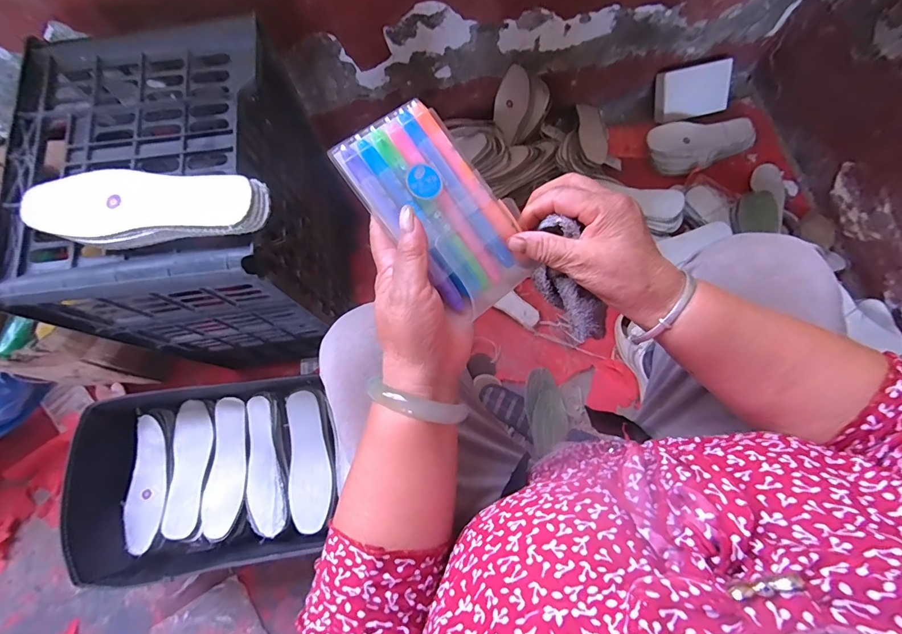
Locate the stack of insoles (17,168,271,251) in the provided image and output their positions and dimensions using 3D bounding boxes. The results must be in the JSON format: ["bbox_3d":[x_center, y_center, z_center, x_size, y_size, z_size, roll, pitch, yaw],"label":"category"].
[{"bbox_3d":[-0.300,-0.109,0.416,0.233,0.027,0.074,2,73,2],"label":"stack of insoles"}]

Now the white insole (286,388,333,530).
[{"bbox_3d":[-0.234,0.234,0.695,0.066,0.017,0.214,-1,74,-26],"label":"white insole"}]

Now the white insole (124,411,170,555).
[{"bbox_3d":[-0.520,0.283,0.717,0.061,0.025,0.213,-9,73,-2],"label":"white insole"}]

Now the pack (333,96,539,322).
[{"bbox_3d":[-0.003,-0.078,0.305,0.083,0.010,0.152,-45,101,-15],"label":"pack"}]

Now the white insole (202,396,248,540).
[{"bbox_3d":[-0.385,0.253,0.719,0.073,0.022,0.219,-4,73,0],"label":"white insole"}]

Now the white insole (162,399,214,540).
[{"bbox_3d":[-0.455,0.259,0.730,0.067,0.019,0.223,-4,73,0],"label":"white insole"}]

